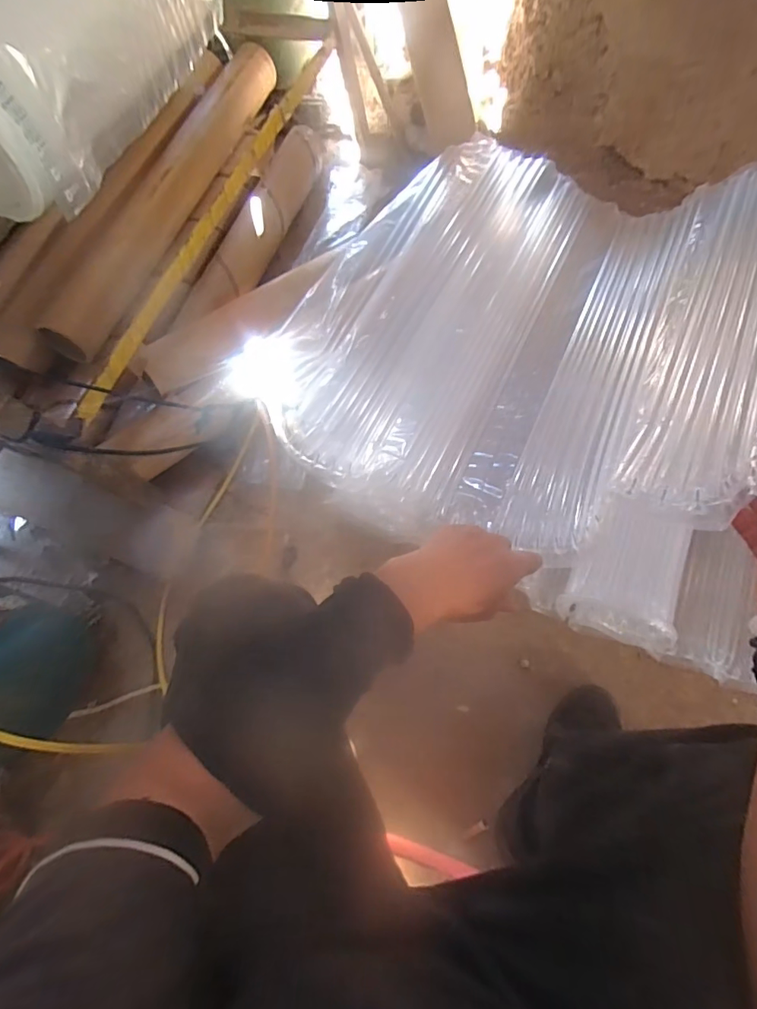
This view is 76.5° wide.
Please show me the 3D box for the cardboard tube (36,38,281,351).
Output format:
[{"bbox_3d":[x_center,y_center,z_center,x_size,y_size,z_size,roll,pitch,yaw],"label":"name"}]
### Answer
[{"bbox_3d":[-0.387,-0.629,0.929,0.075,0.080,0.818,18,72,9],"label":"cardboard tube"}]

